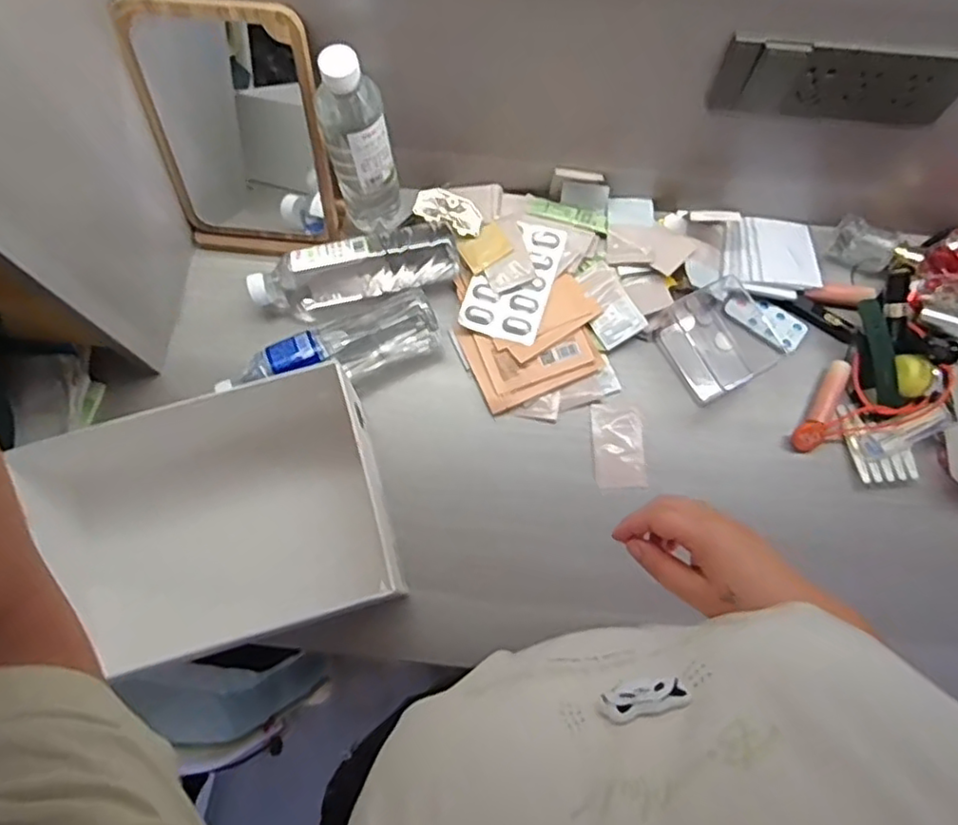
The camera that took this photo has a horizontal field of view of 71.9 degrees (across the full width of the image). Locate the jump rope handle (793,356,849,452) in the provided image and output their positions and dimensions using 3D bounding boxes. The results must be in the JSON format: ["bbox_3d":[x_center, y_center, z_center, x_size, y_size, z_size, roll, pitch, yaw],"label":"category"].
[{"bbox_3d":[0.346,-0.006,0.669,0.023,0.030,0.102,30,75,8],"label":"jump rope handle"}]

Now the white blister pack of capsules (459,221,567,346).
[{"bbox_3d":[0.036,-0.142,0.694,0.083,0.007,0.137,17,74,4],"label":"white blister pack of capsules"}]

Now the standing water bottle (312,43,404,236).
[{"bbox_3d":[-0.111,-0.241,0.638,0.061,0.224,0.054,-15,74,-5],"label":"standing water bottle"}]

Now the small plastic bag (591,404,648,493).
[{"bbox_3d":[0.141,0.033,0.662,0.049,0.009,0.088,-1,73,-1],"label":"small plastic bag"}]

